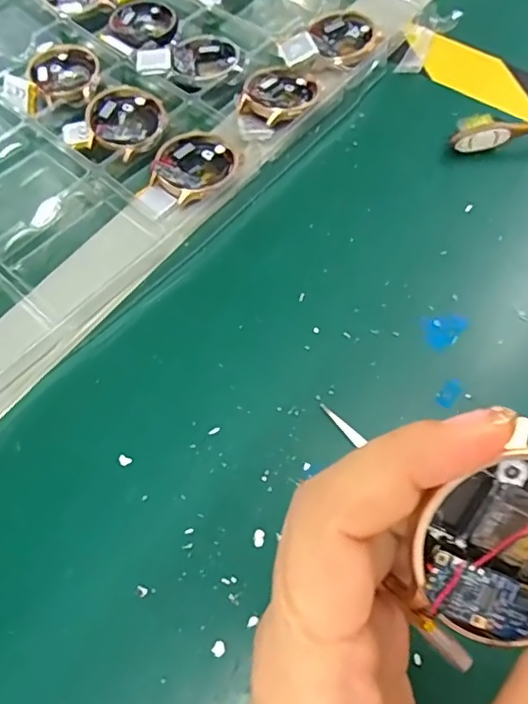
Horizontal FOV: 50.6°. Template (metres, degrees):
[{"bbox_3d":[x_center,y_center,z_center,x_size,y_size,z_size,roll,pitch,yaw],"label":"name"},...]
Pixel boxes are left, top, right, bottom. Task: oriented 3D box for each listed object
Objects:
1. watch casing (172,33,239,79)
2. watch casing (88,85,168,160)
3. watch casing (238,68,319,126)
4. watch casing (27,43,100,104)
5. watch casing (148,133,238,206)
[{"bbox_3d":[-0.036,-0.184,0.348,0.039,0.010,0.042,0,64,2],"label":"watch casing"},{"bbox_3d":[-0.076,-0.133,0.320,0.050,0.008,0.044,33,69,17],"label":"watch casing"},{"bbox_3d":[0.008,-0.151,0.324,0.039,0.010,0.044,26,67,14],"label":"watch casing"},{"bbox_3d":[-0.123,-0.174,0.344,0.041,0.005,0.049,-29,66,-12],"label":"watch casing"},{"bbox_3d":[-0.038,-0.100,0.303,0.043,0.012,0.043,3,64,4],"label":"watch casing"}]

